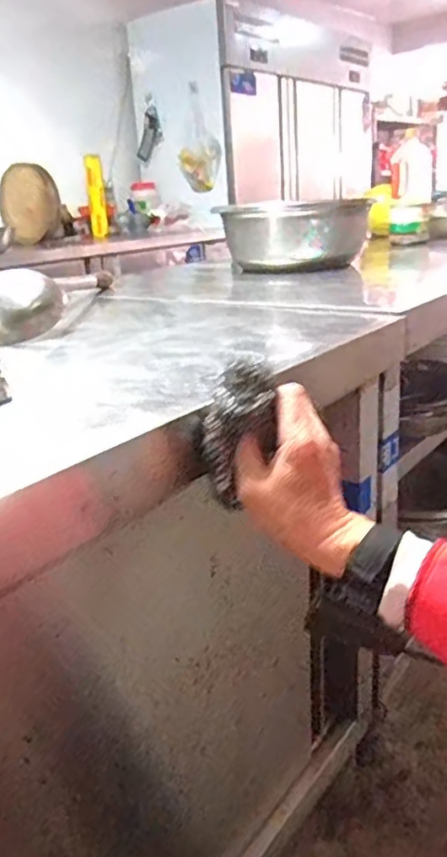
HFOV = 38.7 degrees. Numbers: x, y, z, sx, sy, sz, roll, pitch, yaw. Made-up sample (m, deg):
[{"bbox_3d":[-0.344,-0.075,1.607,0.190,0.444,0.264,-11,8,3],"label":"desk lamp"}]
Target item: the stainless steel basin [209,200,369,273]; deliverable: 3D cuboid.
[{"bbox_3d":[0.169,-0.408,1.340,0.285,0.127,0.272,3,21,19],"label":"stainless steel basin"}]

